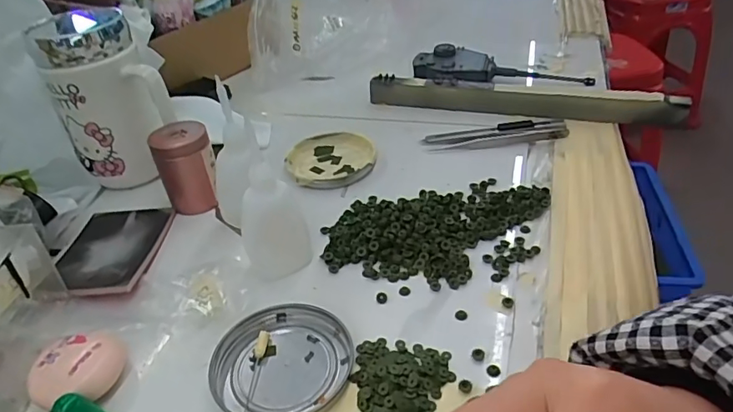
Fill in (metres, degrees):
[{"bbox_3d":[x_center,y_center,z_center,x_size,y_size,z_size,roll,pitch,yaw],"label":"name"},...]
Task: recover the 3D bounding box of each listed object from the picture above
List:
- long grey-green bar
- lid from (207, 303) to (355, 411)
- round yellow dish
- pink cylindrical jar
[{"bbox_3d":[0.144,-0.105,0.507,0.293,0.032,0.015,10,40,20],"label":"long grey-green bar"},{"bbox_3d":[-0.047,0.088,0.298,0.078,0.009,0.075,-3,37,3],"label":"lid"},{"bbox_3d":[-0.032,-0.042,0.470,0.078,0.010,0.078,-3,37,3],"label":"round yellow dish"},{"bbox_3d":[-0.146,-0.031,0.424,0.043,0.062,0.038,-20,39,-18],"label":"pink cylindrical jar"}]

